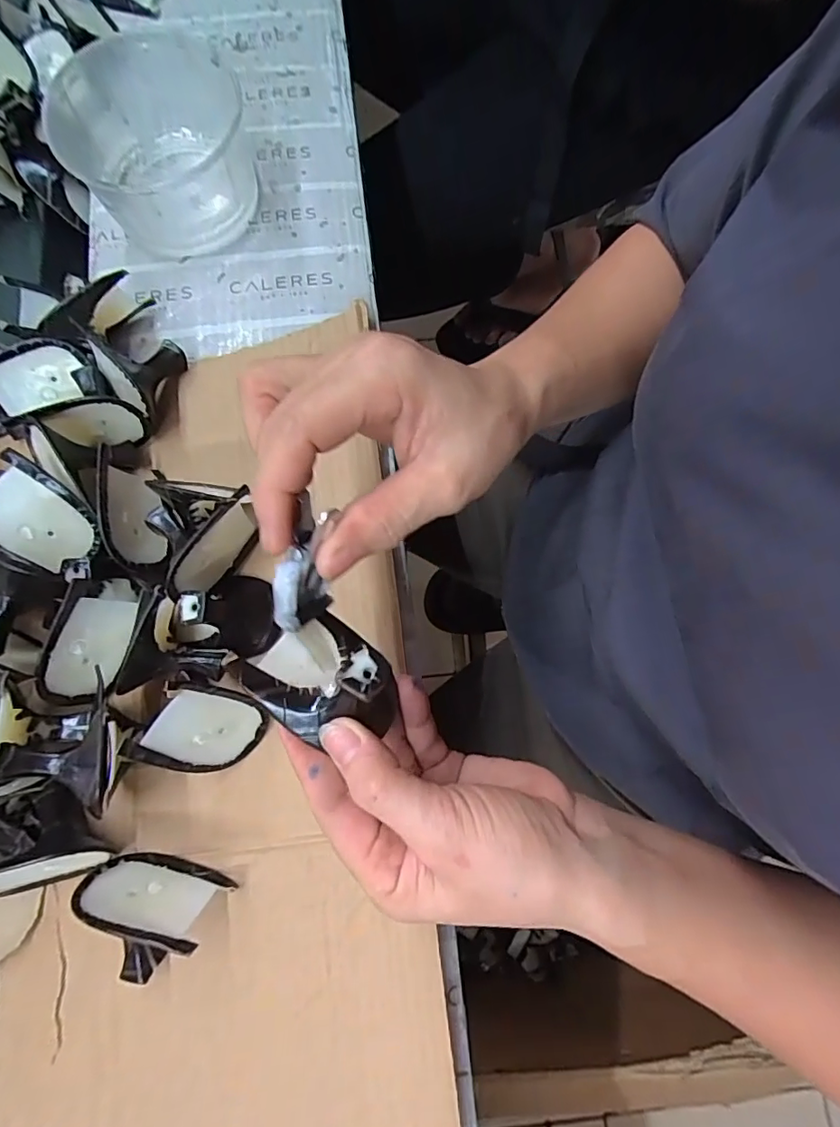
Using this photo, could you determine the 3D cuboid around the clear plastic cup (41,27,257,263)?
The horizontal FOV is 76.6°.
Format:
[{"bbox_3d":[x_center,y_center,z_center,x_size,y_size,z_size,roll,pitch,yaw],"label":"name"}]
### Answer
[{"bbox_3d":[-0.174,-0.278,0.353,0.104,0.061,0.132,-25,79,-6],"label":"clear plastic cup"}]

